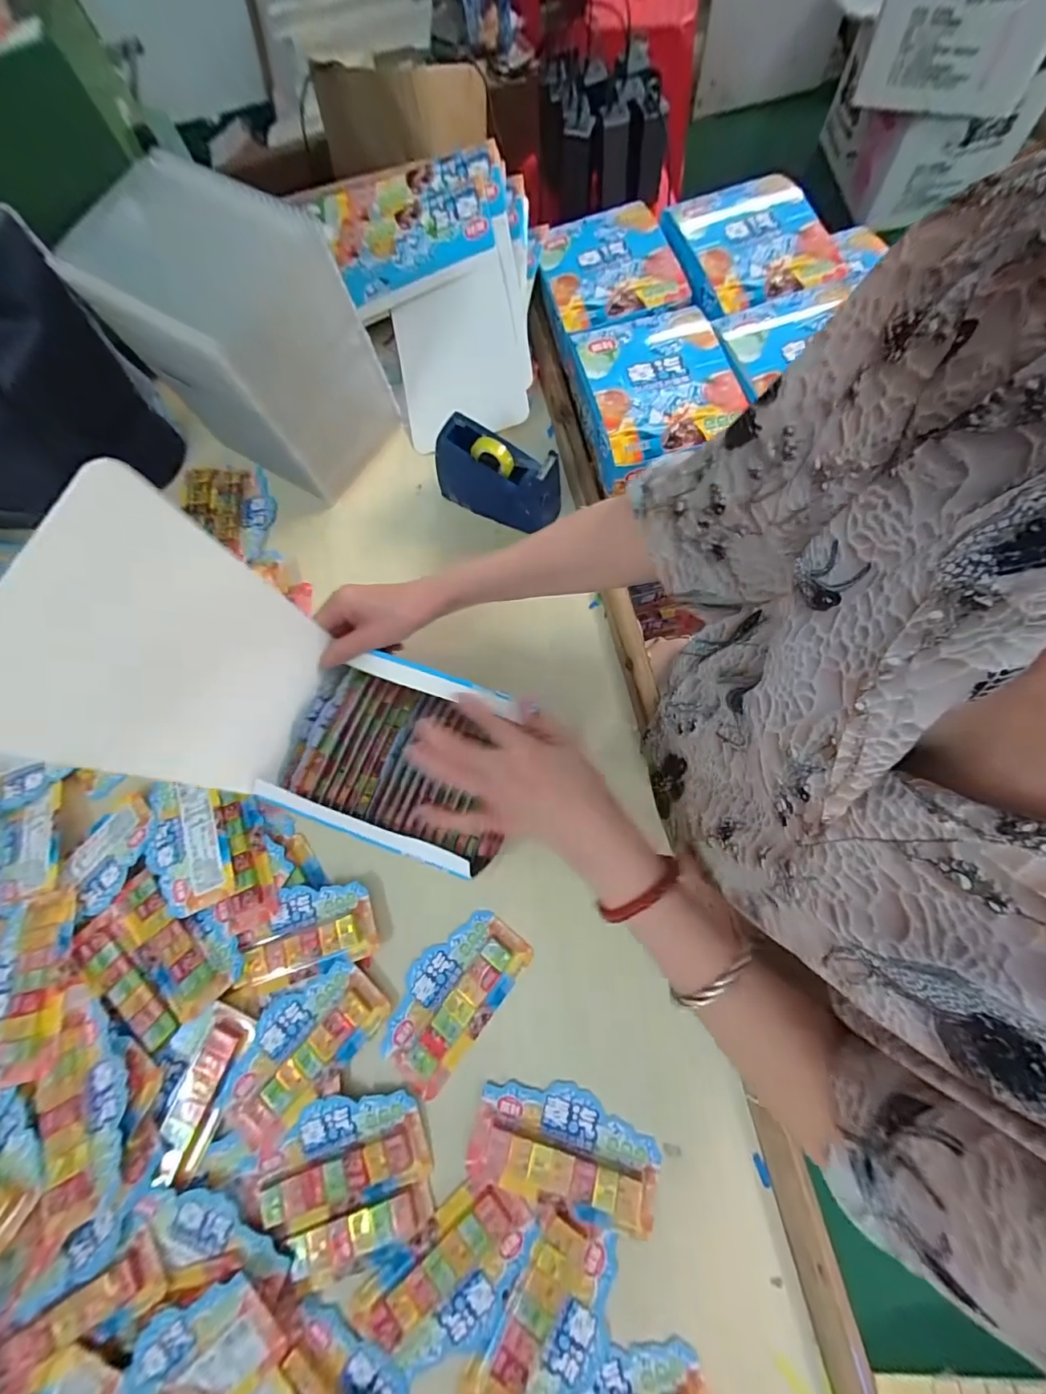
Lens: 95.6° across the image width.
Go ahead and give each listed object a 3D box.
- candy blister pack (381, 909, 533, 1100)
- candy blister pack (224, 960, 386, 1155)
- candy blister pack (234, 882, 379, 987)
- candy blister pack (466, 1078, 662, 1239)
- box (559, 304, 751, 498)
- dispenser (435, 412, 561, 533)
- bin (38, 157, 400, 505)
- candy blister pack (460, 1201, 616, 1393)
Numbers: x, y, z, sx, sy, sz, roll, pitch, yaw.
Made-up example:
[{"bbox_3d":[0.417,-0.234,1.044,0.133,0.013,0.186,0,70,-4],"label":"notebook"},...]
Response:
[{"bbox_3d":[-0.063,0.260,0.416,0.077,0.016,0.143,37,76,13],"label":"candy blister pack"},{"bbox_3d":[-0.191,0.295,0.402,0.140,0.009,0.081,-43,75,-12],"label":"candy blister pack"},{"bbox_3d":[-0.198,0.210,0.430,0.121,0.014,0.070,-12,71,-2],"label":"candy blister pack"},{"bbox_3d":[0.033,0.356,0.371,0.143,0.010,0.077,14,72,6],"label":"candy blister pack"},{"bbox_3d":[0.147,-0.350,0.542,0.155,0.059,0.220,-13,72,2],"label":"box"},{"bbox_3d":[-0.026,-0.238,0.526,0.141,0.096,0.046,25,74,10],"label":"dispenser"},{"bbox_3d":[-0.277,-0.359,0.505,0.196,0.234,0.144,26,74,10],"label":"bin"},{"bbox_3d":[0.020,0.461,0.346,0.075,0.012,0.134,26,74,10],"label":"candy blister pack"}]

